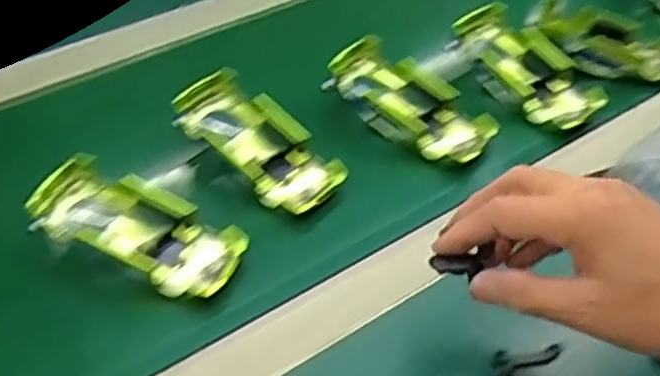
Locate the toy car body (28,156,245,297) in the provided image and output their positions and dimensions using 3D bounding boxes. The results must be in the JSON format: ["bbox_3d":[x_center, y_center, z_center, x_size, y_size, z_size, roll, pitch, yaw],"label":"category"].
[{"bbox_3d":[-0.124,0.031,0.453,0.130,0.037,0.058,25,48,5],"label":"toy car body"}]

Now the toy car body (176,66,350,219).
[{"bbox_3d":[-0.052,-0.031,0.510,0.133,0.027,0.059,41,56,17],"label":"toy car body"}]

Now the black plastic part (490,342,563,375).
[{"bbox_3d":[0.114,0.103,0.387,0.042,0.011,0.027,0,44,0],"label":"black plastic part"}]

